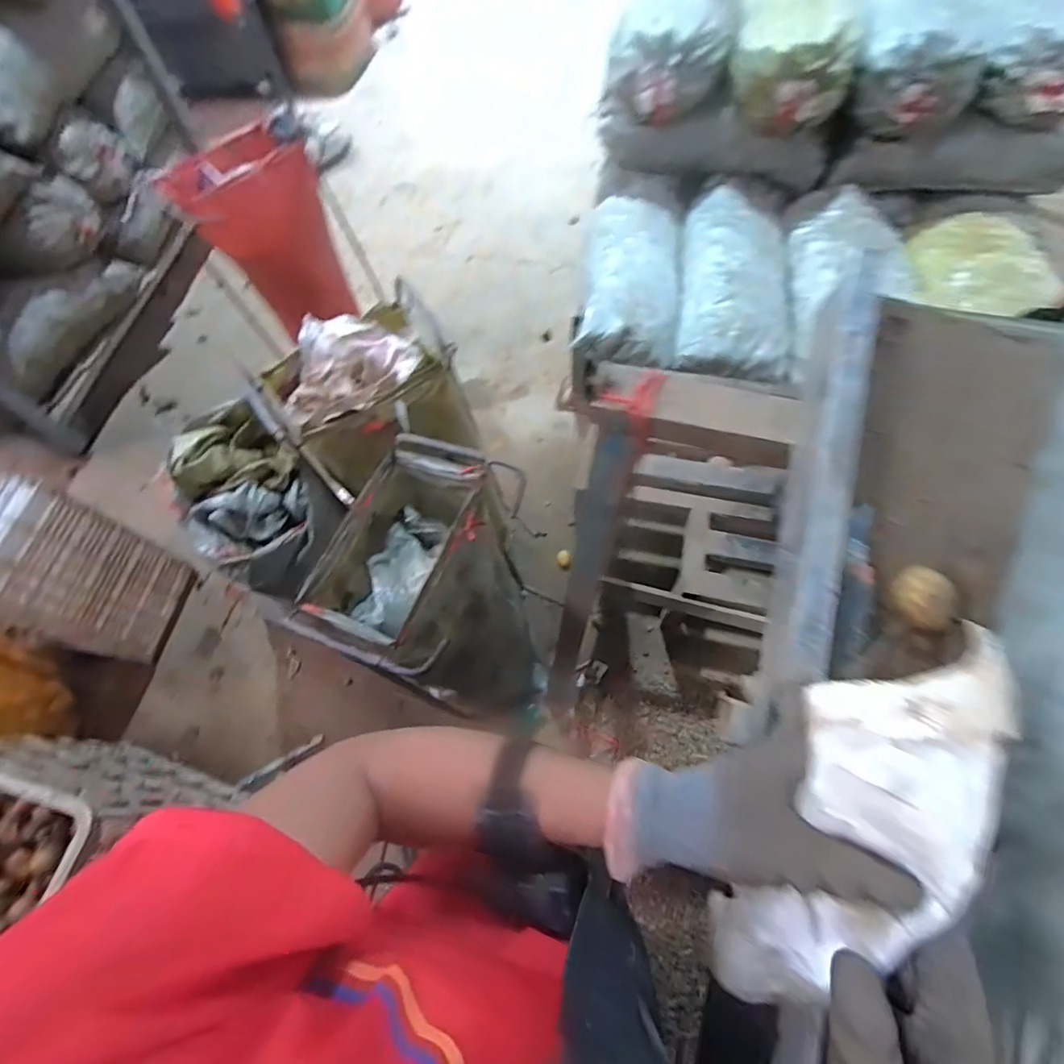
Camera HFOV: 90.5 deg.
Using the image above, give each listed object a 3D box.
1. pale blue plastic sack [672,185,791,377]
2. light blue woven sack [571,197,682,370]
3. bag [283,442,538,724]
[{"bbox_3d":[0.557,-0.688,1.434,0.279,0.208,0.550,6,65,6],"label":"pale blue plastic sack"},{"bbox_3d":[0.290,-0.716,1.496,0.263,0.106,0.526,8,65,6],"label":"light blue woven sack"},{"bbox_3d":[-0.129,0.150,1.087,0.310,0.684,0.395,17,66,10],"label":"bag"}]

